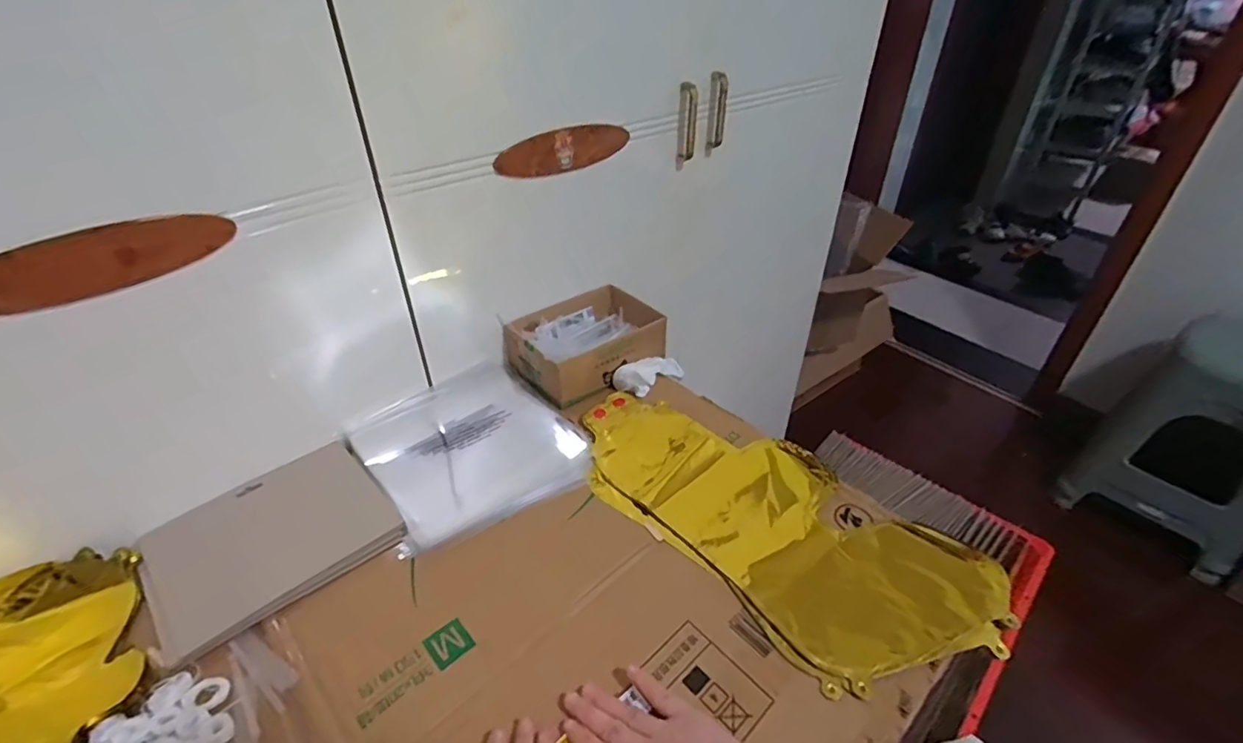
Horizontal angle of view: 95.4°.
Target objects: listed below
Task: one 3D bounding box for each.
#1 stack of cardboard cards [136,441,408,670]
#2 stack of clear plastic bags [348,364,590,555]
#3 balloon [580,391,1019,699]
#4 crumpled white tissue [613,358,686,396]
[{"bbox_3d":[-0.334,0.158,0.545,0.201,0.013,0.158,-28,46,-33],"label":"stack of cardboard cards"},{"bbox_3d":[-0.171,0.080,0.641,0.215,0.016,0.227,-23,44,-28],"label":"stack of clear plastic bags"},{"bbox_3d":[0.138,0.141,0.574,0.435,0.011,0.209,29,45,31],"label":"balloon"},{"bbox_3d":[0.045,0.001,0.761,0.110,0.035,0.042,-15,39,-38],"label":"crumpled white tissue"}]

